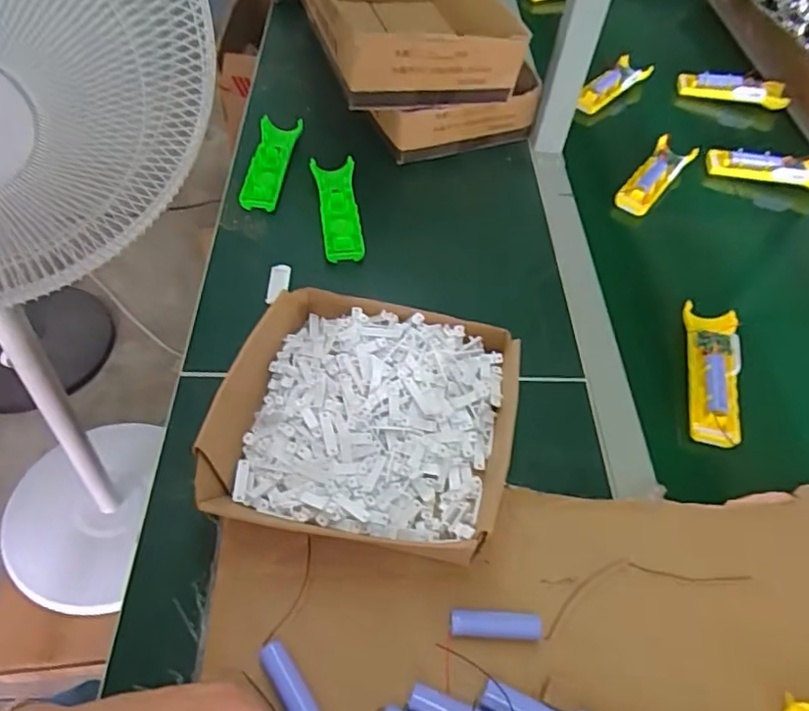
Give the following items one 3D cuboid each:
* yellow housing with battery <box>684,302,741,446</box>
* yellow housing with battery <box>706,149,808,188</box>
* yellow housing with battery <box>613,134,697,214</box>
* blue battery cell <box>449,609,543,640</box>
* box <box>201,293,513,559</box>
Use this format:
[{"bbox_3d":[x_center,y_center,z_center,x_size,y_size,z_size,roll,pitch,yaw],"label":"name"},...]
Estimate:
[{"bbox_3d":[0.316,0.017,0.620,0.053,0.032,0.159,10,53,4],"label":"yellow housing with battery"},{"bbox_3d":[0.517,-0.261,0.857,0.175,0.040,0.033,5,52,0],"label":"yellow housing with battery"},{"bbox_3d":[0.340,-0.247,0.823,0.047,0.030,0.154,37,70,22],"label":"yellow housing with battery"},{"bbox_3d":[0.068,0.200,0.450,0.068,0.013,0.017,3,52,-2],"label":"blue battery cell"},{"bbox_3d":[-0.030,0.054,0.527,0.242,0.059,0.220,9,52,3],"label":"box"}]

